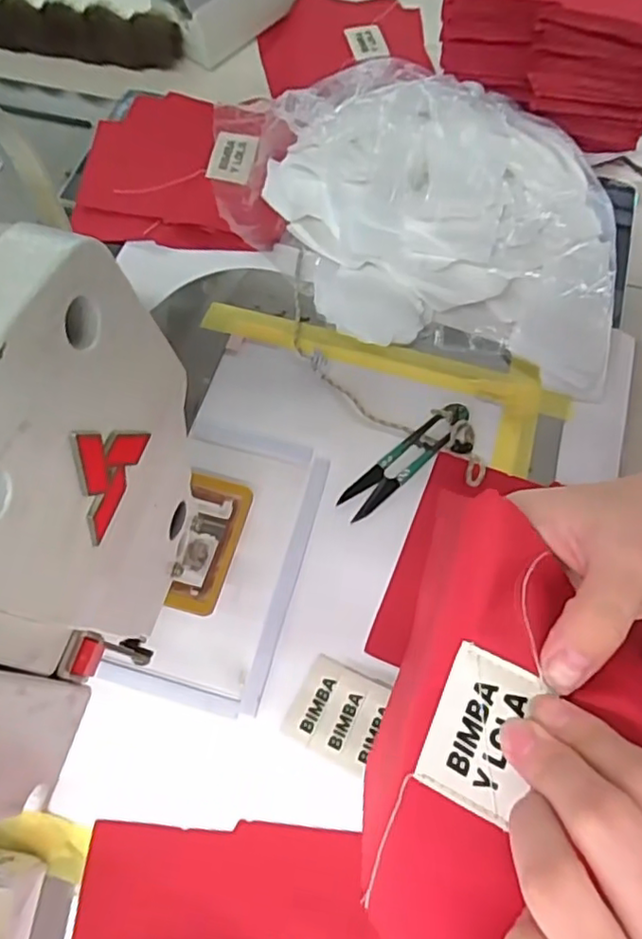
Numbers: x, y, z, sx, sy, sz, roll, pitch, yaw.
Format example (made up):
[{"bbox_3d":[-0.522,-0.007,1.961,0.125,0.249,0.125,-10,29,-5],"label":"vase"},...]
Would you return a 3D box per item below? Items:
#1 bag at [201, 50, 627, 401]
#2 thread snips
[{"bbox_3d":[0.070,-0.207,0.442,0.336,0.072,0.223,27,69,13],"label":"bag"},{"bbox_3d":[0.057,-0.006,0.395,0.102,0.013,0.030,-32,69,-13],"label":"thread snips"}]

